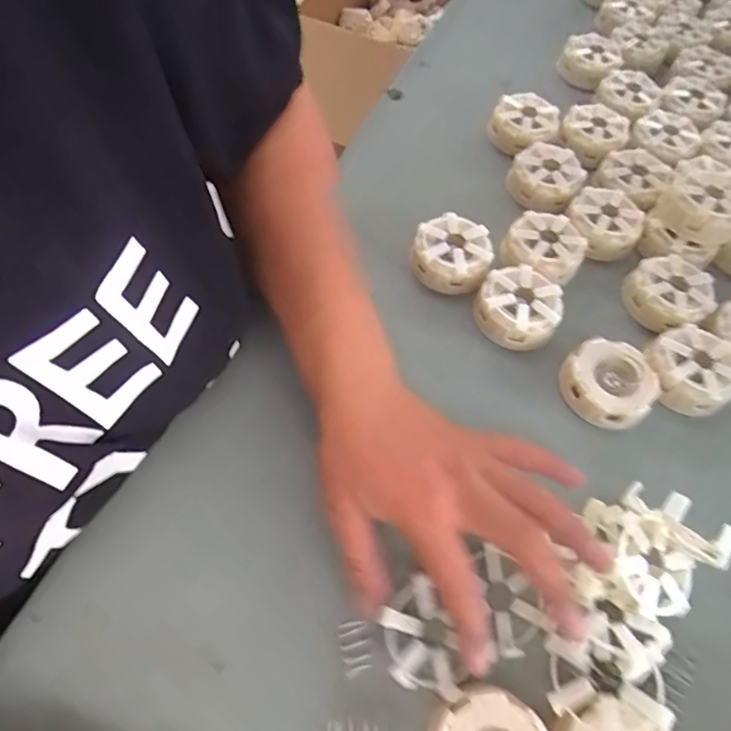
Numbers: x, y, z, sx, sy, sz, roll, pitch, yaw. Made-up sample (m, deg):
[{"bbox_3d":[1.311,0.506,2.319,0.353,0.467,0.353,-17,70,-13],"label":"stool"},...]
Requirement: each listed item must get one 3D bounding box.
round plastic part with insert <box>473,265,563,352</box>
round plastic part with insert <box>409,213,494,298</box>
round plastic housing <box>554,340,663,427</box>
[{"bbox_3d":[0.117,-0.045,0.391,0.055,0.024,0.061,-39,70,-21],"label":"round plastic part with insert"},{"bbox_3d":[0.068,-0.087,0.414,0.061,0.032,0.056,1,62,-3],"label":"round plastic part with insert"},{"bbox_3d":[0.174,0.012,0.369,0.058,0.025,0.061,1,62,-3],"label":"round plastic housing"}]

